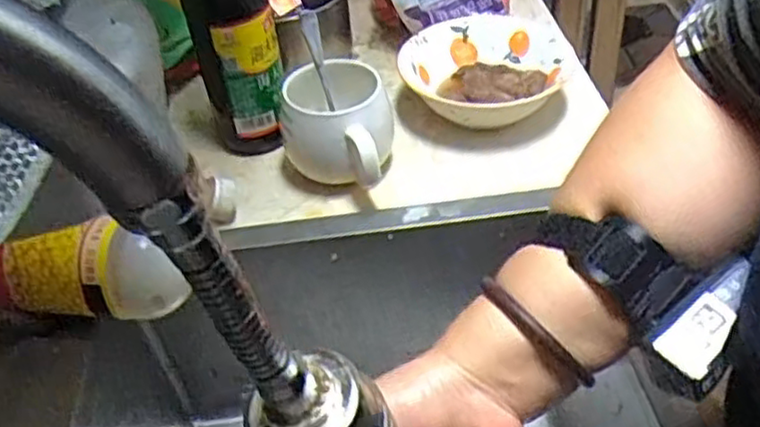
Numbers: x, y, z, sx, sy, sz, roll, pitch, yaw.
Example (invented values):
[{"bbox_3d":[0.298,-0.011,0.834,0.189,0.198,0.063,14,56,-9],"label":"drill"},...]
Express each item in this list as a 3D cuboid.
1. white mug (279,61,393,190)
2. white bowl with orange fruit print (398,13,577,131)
[{"bbox_3d":[-0.033,-0.062,0.582,0.090,0.082,0.106,-11,42,-4],"label":"white mug"},{"bbox_3d":[0.097,-0.131,0.654,0.145,0.047,0.136,-4,41,4],"label":"white bowl with orange fruit print"}]

